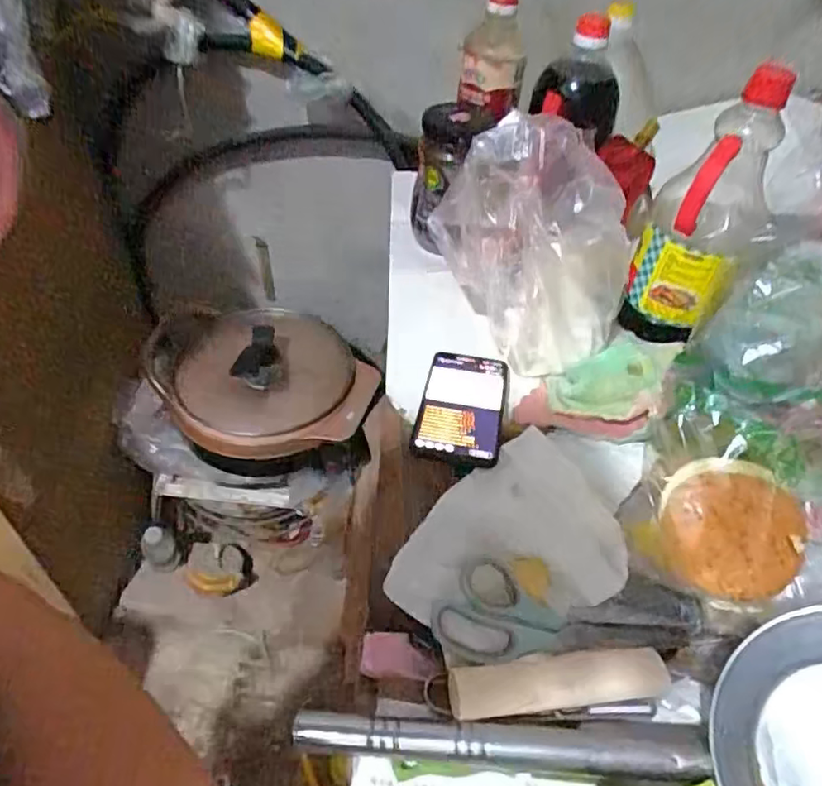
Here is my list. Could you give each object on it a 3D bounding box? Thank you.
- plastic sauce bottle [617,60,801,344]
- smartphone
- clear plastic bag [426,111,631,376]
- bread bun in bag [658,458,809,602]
[{"bbox_3d":[0.269,-0.158,0.565,0.090,0.237,0.066,23,50,15],"label":"plastic sauce bottle"},{"bbox_3d":[0.046,0.010,0.541,0.071,0.016,0.140,7,36,9],"label":"smartphone"},{"bbox_3d":[0.111,-0.120,0.529,0.173,0.206,0.069,5,47,-1],"label":"clear plastic bag"},{"bbox_3d":[0.232,0.100,0.453,0.094,0.100,0.044,-6,3,11],"label":"bread bun in bag"}]

